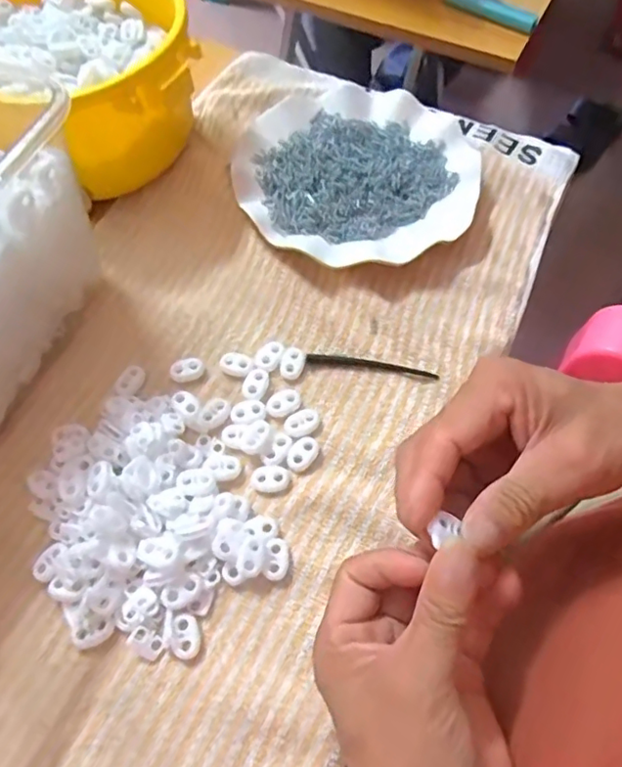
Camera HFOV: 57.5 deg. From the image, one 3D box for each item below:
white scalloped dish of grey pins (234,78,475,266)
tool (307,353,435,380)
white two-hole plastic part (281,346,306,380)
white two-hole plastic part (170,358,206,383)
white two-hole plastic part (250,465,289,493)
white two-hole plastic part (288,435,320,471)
[{"bbox_3d":[0.035,-0.167,0.437,0.176,0.019,0.176,1,64,-2],"label":"white scalloped dish of grey pins"},{"bbox_3d":[0.040,-0.012,0.374,0.085,0.007,0.009,10,64,3],"label":"tool"},{"bbox_3d":[-0.012,-0.014,0.372,0.015,0.004,0.023,13,64,4],"label":"white two-hole plastic part"},{"bbox_3d":[-0.081,-0.009,0.372,0.022,0.007,0.014,-13,65,-9],"label":"white two-hole plastic part"},{"bbox_3d":[-0.024,0.056,0.335,0.022,0.004,0.016,0,64,-2],"label":"white two-hole plastic part"},{"bbox_3d":[-0.005,0.041,0.342,0.017,0.005,0.022,25,65,10],"label":"white two-hole plastic part"}]

